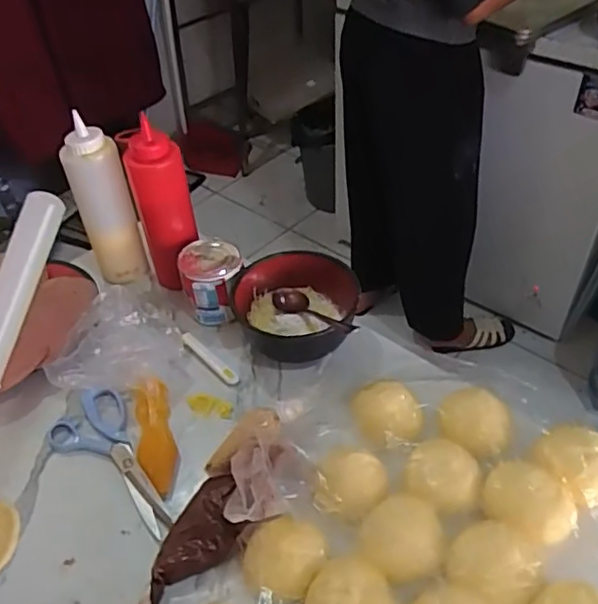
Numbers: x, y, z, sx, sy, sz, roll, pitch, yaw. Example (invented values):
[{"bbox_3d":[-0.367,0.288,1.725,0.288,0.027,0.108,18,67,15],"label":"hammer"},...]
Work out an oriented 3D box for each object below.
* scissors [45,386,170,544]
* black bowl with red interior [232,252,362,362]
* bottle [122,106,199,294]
[{"bbox_3d":[-0.190,0.161,0.618,0.081,0.016,0.185,-26,48,-22],"label":"scissors"},{"bbox_3d":[-0.004,0.006,0.727,0.138,0.066,0.134,-2,43,2],"label":"black bowl with red interior"},{"bbox_3d":[-0.164,-0.108,0.764,0.062,0.217,0.056,-18,45,-15],"label":"bottle"}]

